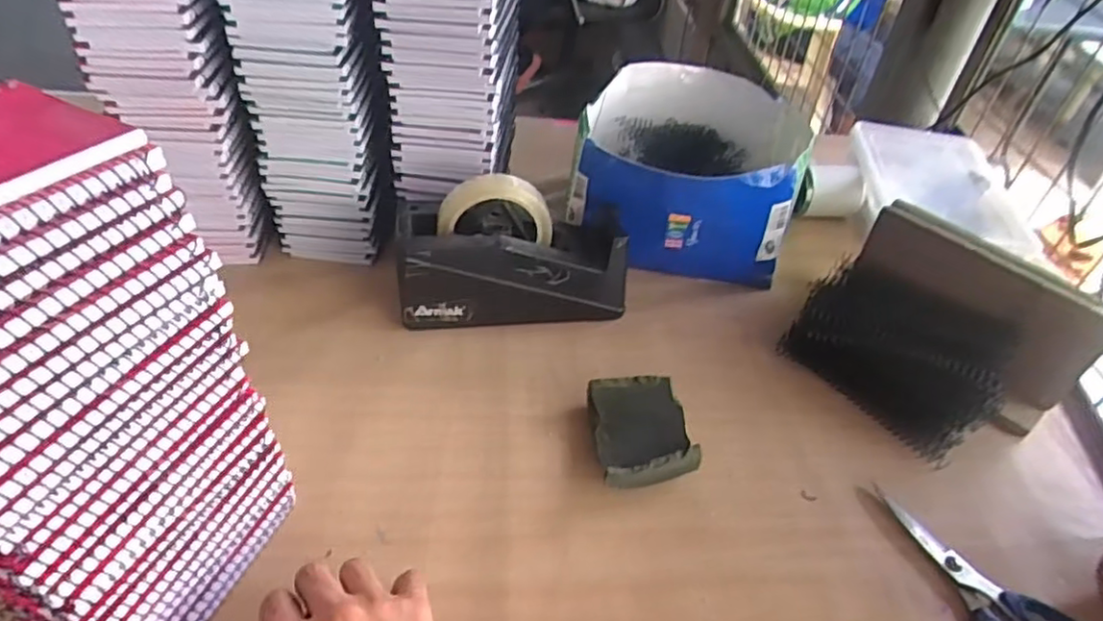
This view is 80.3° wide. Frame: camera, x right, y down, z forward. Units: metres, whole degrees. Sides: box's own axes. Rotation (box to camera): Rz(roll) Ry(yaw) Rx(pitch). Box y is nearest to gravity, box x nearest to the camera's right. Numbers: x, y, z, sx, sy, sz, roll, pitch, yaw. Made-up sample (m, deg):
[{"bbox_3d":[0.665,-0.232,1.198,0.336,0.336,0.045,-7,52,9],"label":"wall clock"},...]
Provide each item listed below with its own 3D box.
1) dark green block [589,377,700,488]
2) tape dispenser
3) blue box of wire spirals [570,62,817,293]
[{"bbox_3d":[0.069,0.098,0.504,0.071,0.038,0.092,-1,46,-8],"label":"dark green block"},{"bbox_3d":[-0.035,-0.055,0.590,0.201,0.115,0.084,-3,46,-9],"label":"tape dispenser"},{"bbox_3d":[0.141,-0.152,0.693,0.212,0.128,0.230,10,46,4],"label":"blue box of wire spirals"}]

